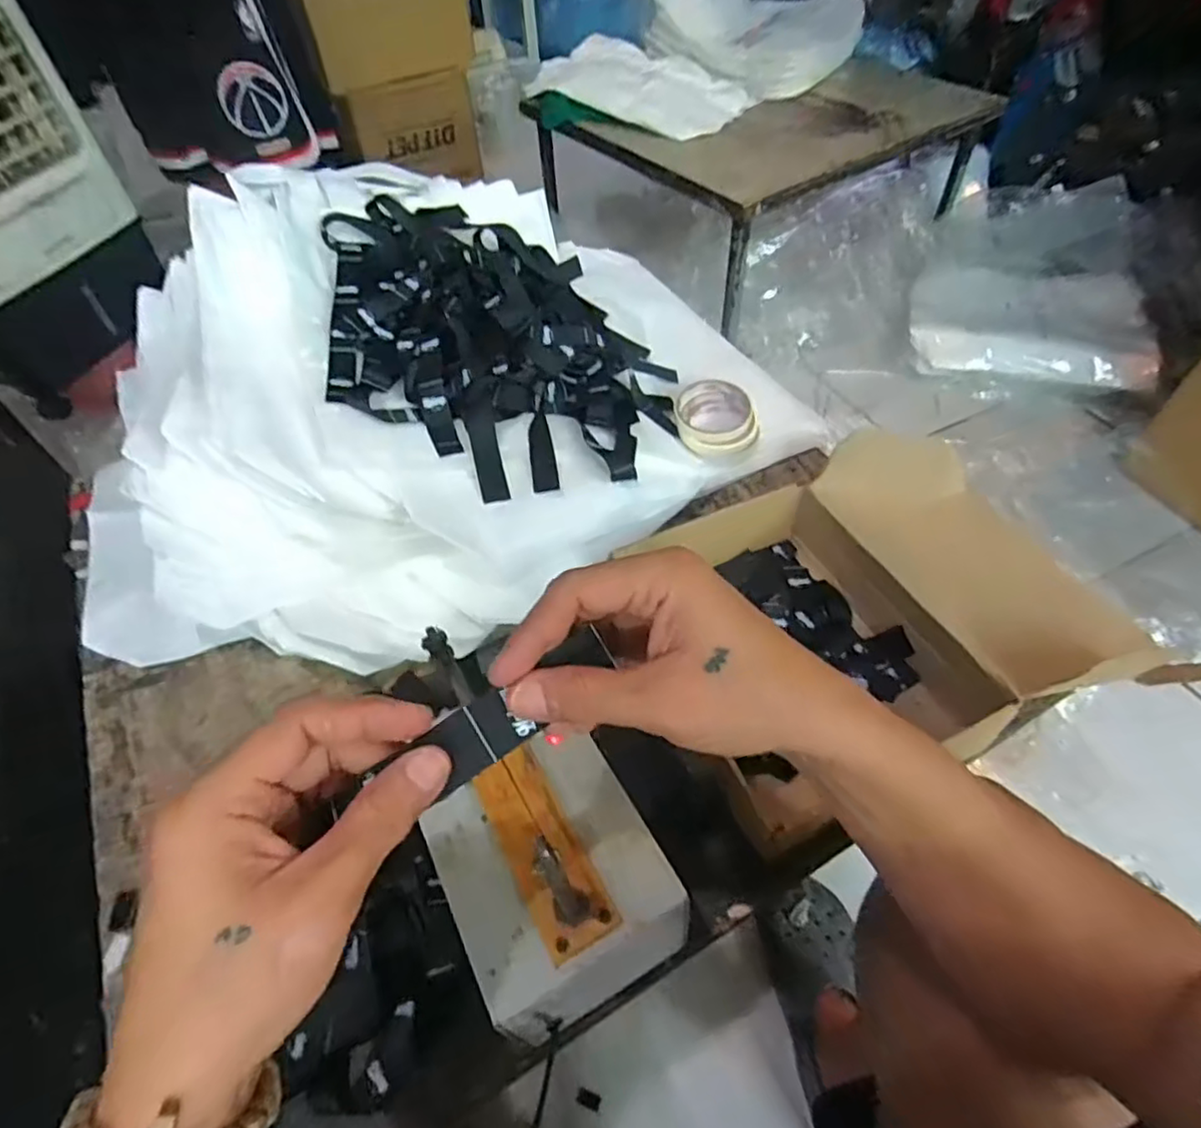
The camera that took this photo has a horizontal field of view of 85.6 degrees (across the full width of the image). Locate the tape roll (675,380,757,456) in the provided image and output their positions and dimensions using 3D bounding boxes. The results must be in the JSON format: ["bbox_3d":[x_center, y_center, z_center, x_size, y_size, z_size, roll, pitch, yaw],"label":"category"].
[{"bbox_3d":[0.127,-0.164,0.718,0.086,0.027,0.093,-1,52,2],"label":"tape roll"}]

